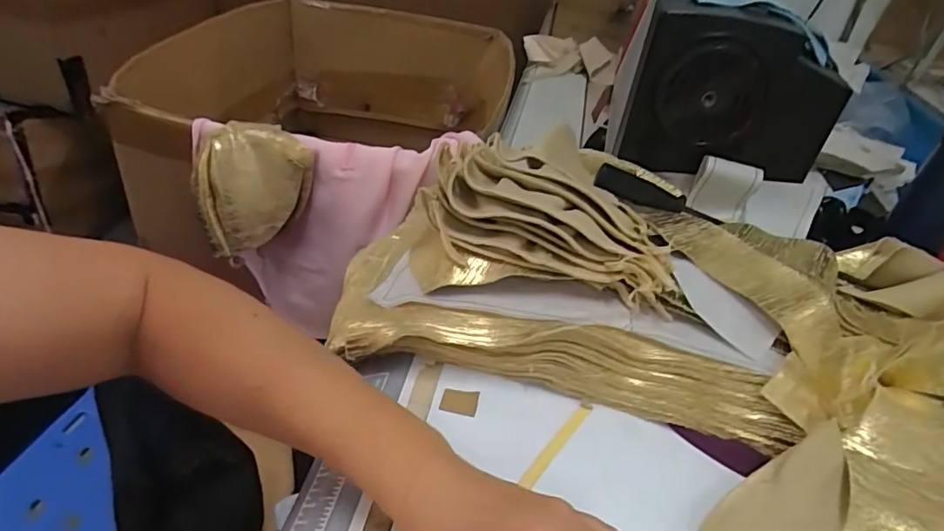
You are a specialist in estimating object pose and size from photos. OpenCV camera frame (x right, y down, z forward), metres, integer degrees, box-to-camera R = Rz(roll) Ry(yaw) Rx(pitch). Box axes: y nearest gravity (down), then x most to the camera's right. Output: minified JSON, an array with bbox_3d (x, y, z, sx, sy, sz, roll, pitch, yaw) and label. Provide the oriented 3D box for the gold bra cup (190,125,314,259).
[{"bbox_3d":[-0.269,-0.095,0.648,0.126,0.153,0.050,29,6,-12],"label":"gold bra cup"}]

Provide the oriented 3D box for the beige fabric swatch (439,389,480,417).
[{"bbox_3d":[-0.009,0.094,0.373,0.025,0.004,0.019,11,37,7],"label":"beige fabric swatch"}]

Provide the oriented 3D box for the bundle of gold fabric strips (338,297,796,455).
[{"bbox_3d":[0.053,0.070,0.382,0.320,0.050,0.044,10,37,6],"label":"bundle of gold fabric strips"}]

